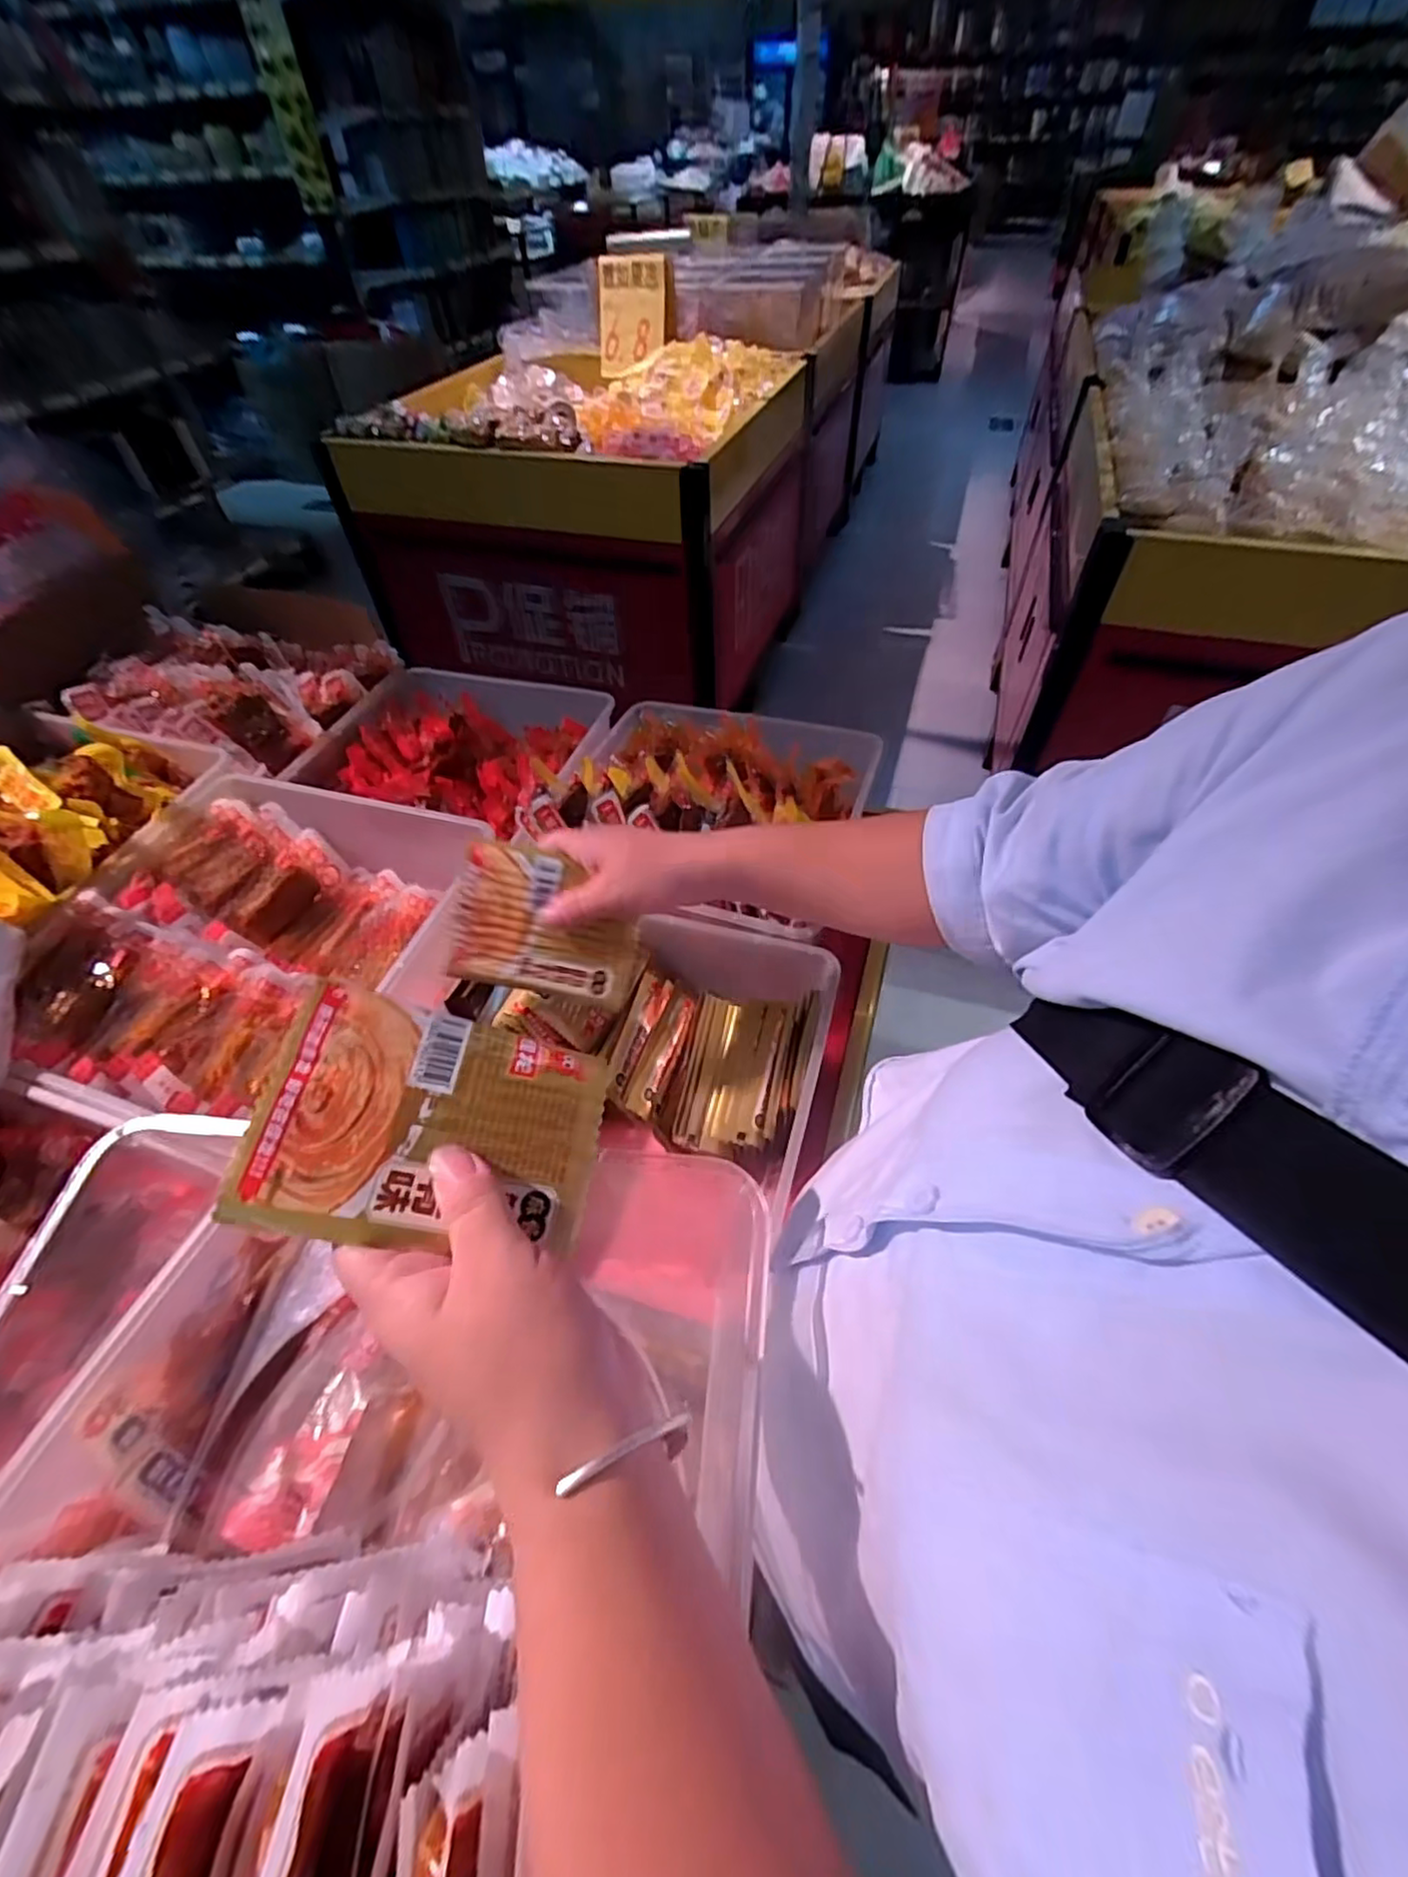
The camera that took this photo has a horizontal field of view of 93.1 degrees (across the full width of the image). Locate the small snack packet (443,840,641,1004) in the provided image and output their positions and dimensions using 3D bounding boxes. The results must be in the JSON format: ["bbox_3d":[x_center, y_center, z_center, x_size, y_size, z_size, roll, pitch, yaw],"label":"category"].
[{"bbox_3d":[-0.096,-0.008,0.416,0.111,0.086,0.004,12,13,-11],"label":"small snack packet"}]

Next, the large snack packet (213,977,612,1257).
[{"bbox_3d":[-0.094,0.066,0.239,0.111,0.005,0.082,17,56,-17],"label":"large snack packet"}]

